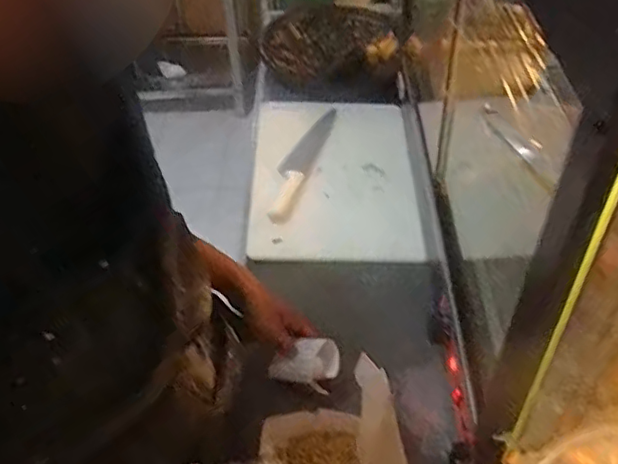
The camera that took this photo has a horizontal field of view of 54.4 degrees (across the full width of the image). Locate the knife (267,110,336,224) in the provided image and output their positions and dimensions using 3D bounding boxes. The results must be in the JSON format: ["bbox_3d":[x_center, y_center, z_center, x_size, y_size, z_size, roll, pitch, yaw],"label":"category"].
[{"bbox_3d":[-0.018,-0.135,1.137,0.055,0.020,0.337,12,46,13],"label":"knife"}]

